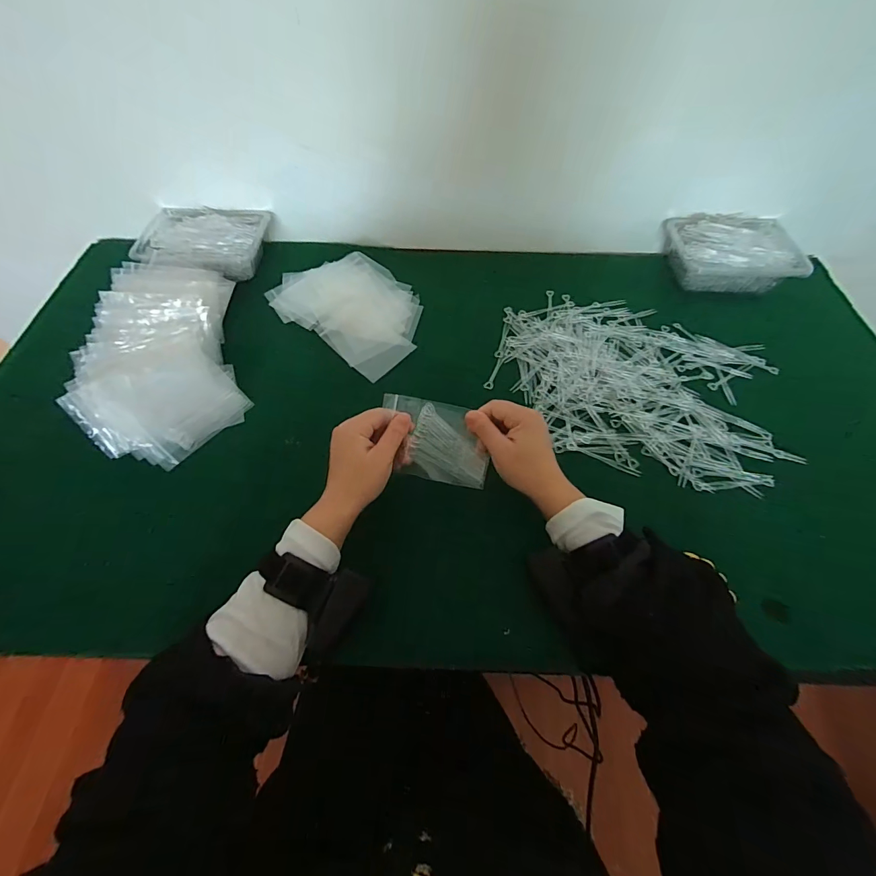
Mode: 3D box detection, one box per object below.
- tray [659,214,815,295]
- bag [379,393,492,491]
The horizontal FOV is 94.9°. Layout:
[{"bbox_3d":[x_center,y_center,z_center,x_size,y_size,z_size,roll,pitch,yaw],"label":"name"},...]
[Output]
[{"bbox_3d":[0.445,-0.282,0.617,0.181,0.063,0.128,1,59,0],"label":"tray"},{"bbox_3d":[-0.001,0.005,0.410,0.110,0.016,0.081,10,97,-2],"label":"bag"}]

